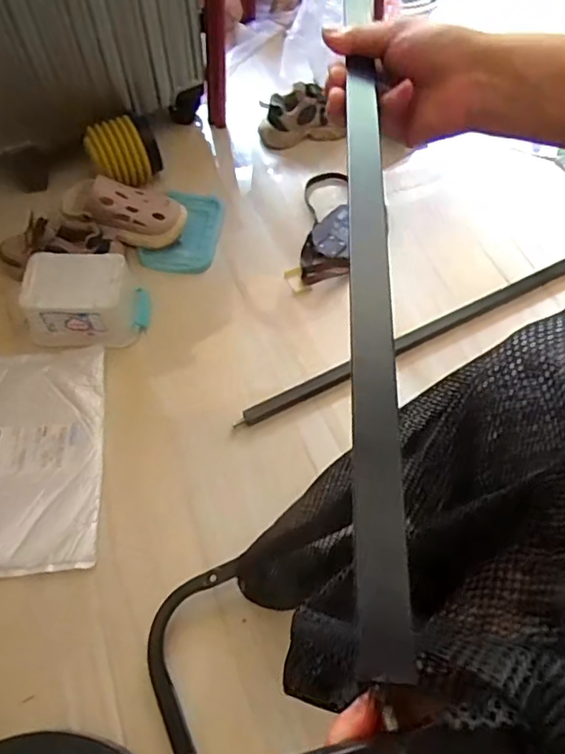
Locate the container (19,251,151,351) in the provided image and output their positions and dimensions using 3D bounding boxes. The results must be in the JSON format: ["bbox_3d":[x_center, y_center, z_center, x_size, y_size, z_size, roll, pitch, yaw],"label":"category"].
[{"bbox_3d":[-0.304,-0.122,0.869,0.170,0.094,0.120,3,61,2],"label":"container"}]

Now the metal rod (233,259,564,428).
[{"bbox_3d":[0.230,-0.071,0.886,0.660,0.024,0.029,-25,64,-13],"label":"metal rod"}]

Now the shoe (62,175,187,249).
[{"bbox_3d":[-0.274,-0.289,0.965,0.208,0.077,0.100,13,62,7],"label":"shoe"}]

